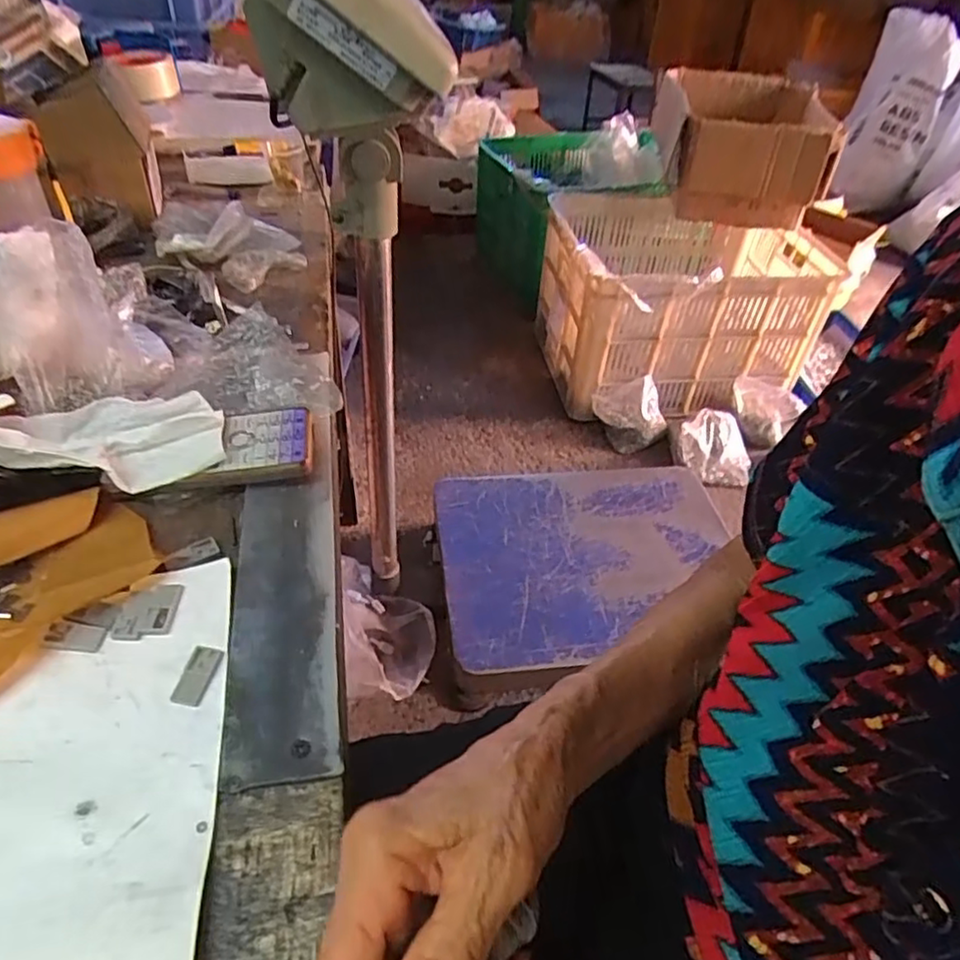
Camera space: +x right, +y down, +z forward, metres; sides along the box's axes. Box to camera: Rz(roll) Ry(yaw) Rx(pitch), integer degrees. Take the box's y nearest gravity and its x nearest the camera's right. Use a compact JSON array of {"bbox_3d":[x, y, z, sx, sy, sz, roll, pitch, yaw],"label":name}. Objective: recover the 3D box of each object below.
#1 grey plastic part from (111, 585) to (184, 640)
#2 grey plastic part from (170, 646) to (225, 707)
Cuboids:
[{"bbox_3d":[-0.172,0.067,0.344,0.028,0.004,0.031,3,43,-2],"label":"grey plastic part"},{"bbox_3d":[-0.136,0.093,0.319,0.016,0.005,0.028,9,43,5],"label":"grey plastic part"}]

